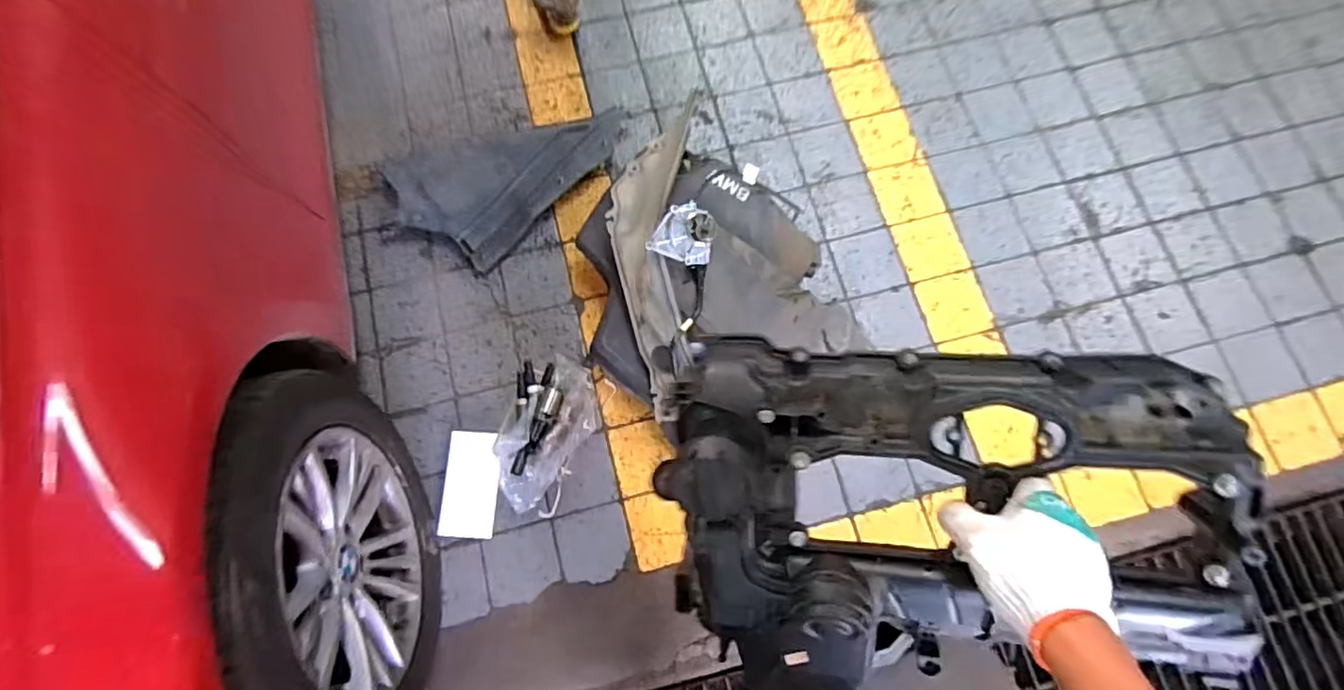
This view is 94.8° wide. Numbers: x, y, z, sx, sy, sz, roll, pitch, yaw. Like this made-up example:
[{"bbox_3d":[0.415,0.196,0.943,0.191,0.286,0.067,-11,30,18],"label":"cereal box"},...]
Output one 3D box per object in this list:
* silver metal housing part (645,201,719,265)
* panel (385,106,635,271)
[{"bbox_3d":[0.029,-0.228,1.260,0.121,0.037,0.115,20,94,-9],"label":"silver metal housing part"},{"bbox_3d":[-0.360,-0.374,1.476,0.561,0.089,0.285,-20,77,-5],"label":"panel"}]

